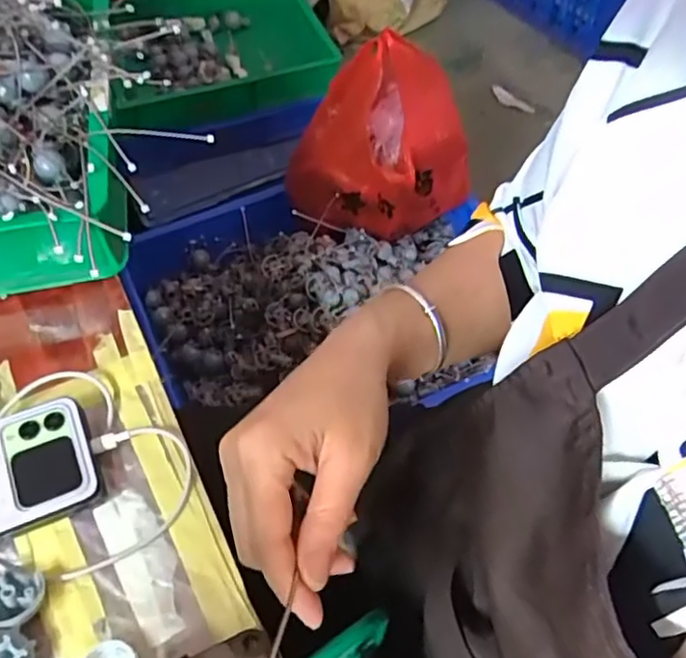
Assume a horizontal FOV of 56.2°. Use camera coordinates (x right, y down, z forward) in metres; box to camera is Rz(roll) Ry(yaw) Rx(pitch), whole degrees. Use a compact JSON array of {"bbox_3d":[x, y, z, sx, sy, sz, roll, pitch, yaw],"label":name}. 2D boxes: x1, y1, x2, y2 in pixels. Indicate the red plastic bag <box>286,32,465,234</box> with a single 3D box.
[{"bbox_3d":[0.064,-0.279,0.948,0.277,0.249,0.158,-12,56,-7],"label":"red plastic bag"}]

